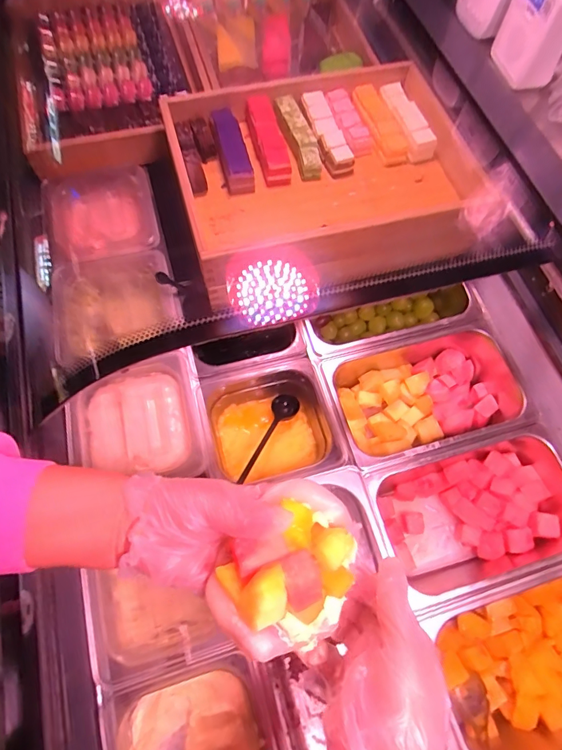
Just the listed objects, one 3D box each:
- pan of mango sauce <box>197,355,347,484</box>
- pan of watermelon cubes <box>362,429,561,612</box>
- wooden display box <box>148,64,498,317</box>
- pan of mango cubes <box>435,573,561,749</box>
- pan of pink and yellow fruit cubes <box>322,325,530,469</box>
[{"bbox_3d":[-0.015,0.074,0.594,0.168,0.096,0.152,-12,68,-7],"label":"pan of mango sauce"},{"bbox_3d":[0.245,0.181,0.563,0.263,0.089,0.155,-14,68,-8],"label":"pan of watermelon cubes"},{"bbox_3d":[0.057,-0.289,0.639,0.403,0.101,0.332,-15,68,-9],"label":"wooden display box"},{"bbox_3d":[0.295,0.317,0.500,0.235,0.086,0.151,-20,69,-11],"label":"pan of mango cubes"},{"bbox_3d":[0.213,0.028,0.619,0.285,0.087,0.155,-14,68,-8],"label":"pan of pink and yellow fruit cubes"}]

